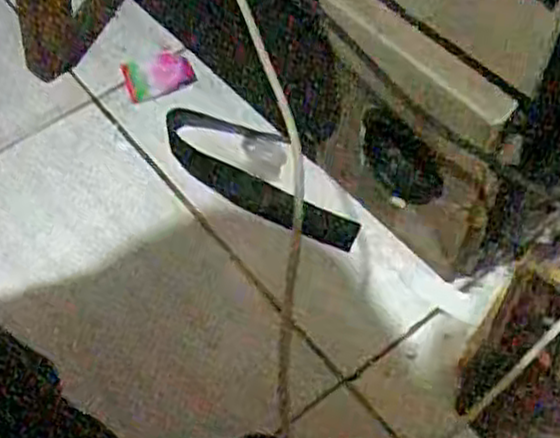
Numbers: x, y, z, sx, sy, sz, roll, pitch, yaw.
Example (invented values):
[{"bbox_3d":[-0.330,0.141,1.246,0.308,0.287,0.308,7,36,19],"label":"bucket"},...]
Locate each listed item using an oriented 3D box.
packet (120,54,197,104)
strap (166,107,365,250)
[{"bbox_3d":[-0.139,-0.164,0.877,0.078,0.012,0.080,-19,50,-2],"label":"packet"},{"bbox_3d":[-0.019,-0.047,0.755,0.236,0.017,0.087,33,65,21],"label":"strap"}]

